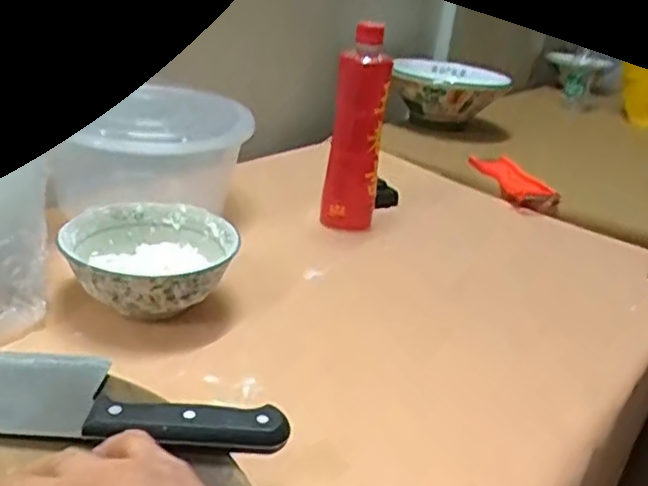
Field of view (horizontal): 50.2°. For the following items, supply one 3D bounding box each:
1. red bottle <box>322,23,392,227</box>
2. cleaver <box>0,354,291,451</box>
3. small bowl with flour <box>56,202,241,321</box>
[{"bbox_3d":[0.038,-0.127,0.788,0.056,0.228,0.050,4,24,-6],"label":"red bottle"},{"bbox_3d":[-0.169,0.086,0.408,0.289,0.018,0.075,6,24,-2],"label":"cleaver"},{"bbox_3d":[-0.149,0.021,0.605,0.134,0.066,0.139,6,24,-3],"label":"small bowl with flour"}]

